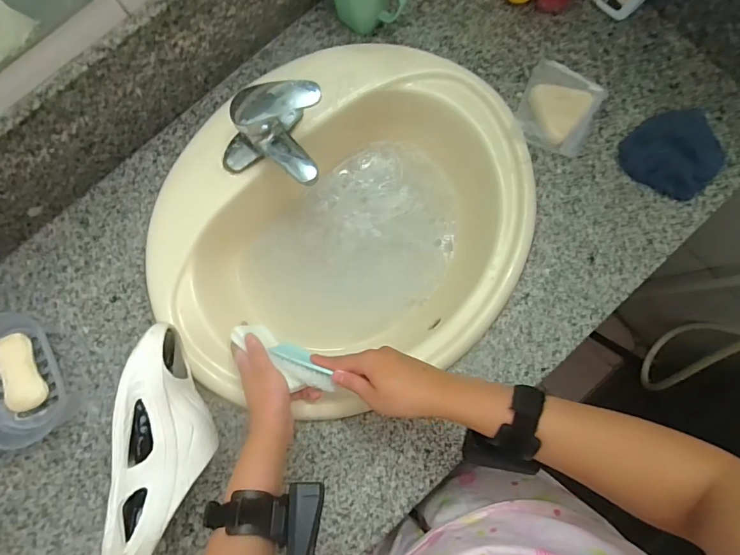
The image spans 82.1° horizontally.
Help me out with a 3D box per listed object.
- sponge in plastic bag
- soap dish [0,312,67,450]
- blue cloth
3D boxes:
[{"bbox_3d":[0.254,-0.228,0.574,0.096,0.030,0.104,25,84,3],"label":"sponge in plastic bag"},{"bbox_3d":[-0.423,0.119,0.523,0.096,0.055,0.156,-27,84,-3],"label":"soap dish"},{"bbox_3d":[0.407,-0.165,0.556,0.125,0.032,0.112,-31,85,-3],"label":"blue cloth"}]

